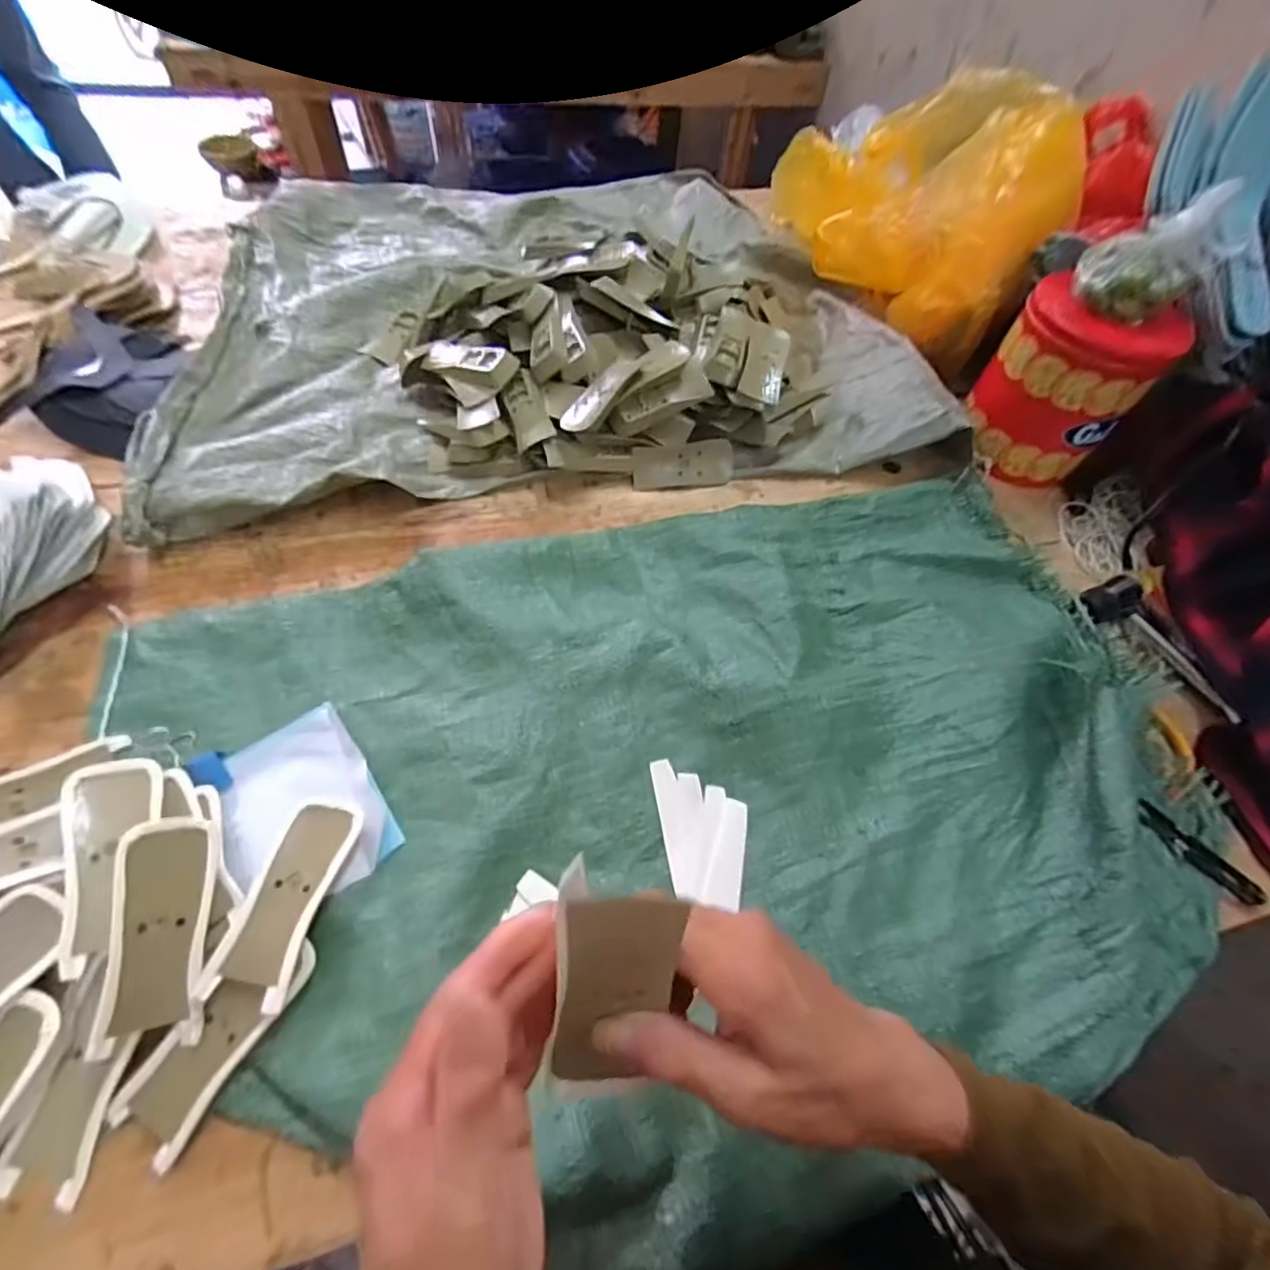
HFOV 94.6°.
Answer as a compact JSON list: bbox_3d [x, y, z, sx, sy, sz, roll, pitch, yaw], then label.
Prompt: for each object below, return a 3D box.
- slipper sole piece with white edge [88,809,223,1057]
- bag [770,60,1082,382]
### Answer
[{"bbox_3d":[-0.274,0.169,0.338,0.046,0.007,0.119,8,69,-37],"label":"slipper sole piece with white edge"},{"bbox_3d":[0.337,-0.530,0.717,0.334,0.194,0.198,36,63,17],"label":"bag"}]

